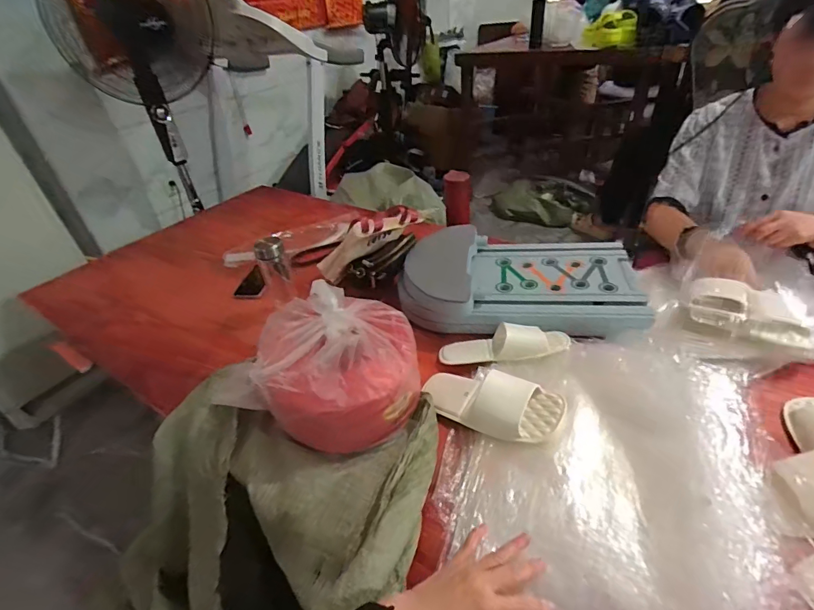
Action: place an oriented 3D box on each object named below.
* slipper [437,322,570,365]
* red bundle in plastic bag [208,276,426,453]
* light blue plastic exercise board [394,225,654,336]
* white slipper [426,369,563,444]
[{"bbox_3d":[0.188,0.075,0.837,0.252,0.062,0.092,-10,34,20],"label":"slipper"},{"bbox_3d":[-0.126,0.102,0.765,0.287,0.177,0.266,-2,37,7],"label":"red bundle in plastic bag"},{"bbox_3d":[0.246,-0.064,0.970,0.533,0.100,0.301,2,38,11],"label":"light blue plastic exercise board"},{"bbox_3d":[0.129,0.153,0.710,0.251,0.082,0.103,4,35,41],"label":"white slipper"}]

